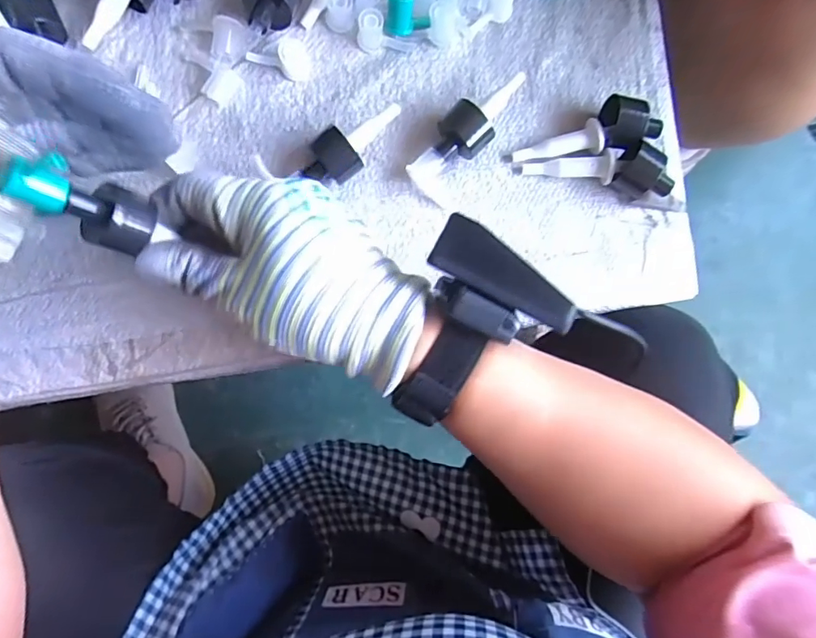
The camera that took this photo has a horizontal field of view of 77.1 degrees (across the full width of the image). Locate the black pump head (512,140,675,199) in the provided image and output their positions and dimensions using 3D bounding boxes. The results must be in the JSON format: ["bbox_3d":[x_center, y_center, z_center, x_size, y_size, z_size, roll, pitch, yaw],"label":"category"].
[{"bbox_3d":[0.119,-0.097,0.326,0.096,0.024,0.028,5,95,5],"label":"black pump head"}]

